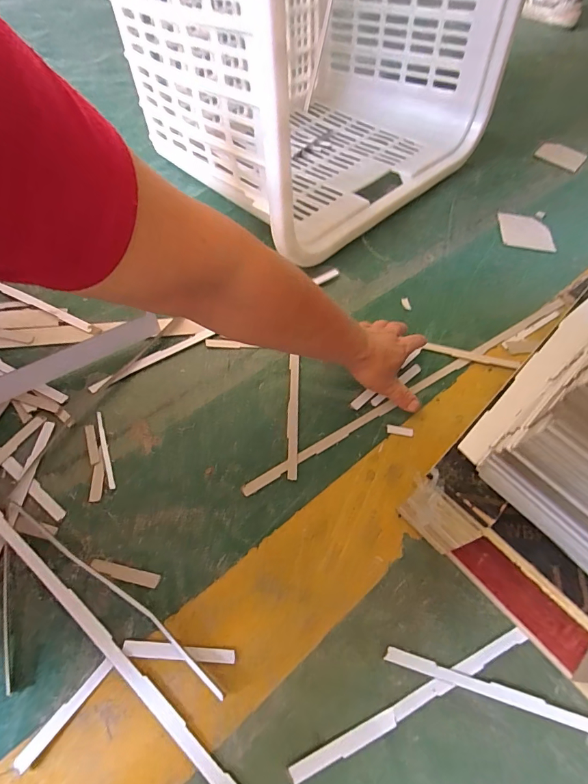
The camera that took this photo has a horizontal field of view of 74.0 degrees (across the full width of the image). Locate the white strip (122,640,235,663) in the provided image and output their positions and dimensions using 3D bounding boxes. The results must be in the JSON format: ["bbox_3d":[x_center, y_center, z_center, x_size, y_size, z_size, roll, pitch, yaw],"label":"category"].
[{"bbox_3d":[-0.102,0.230,0.345,0.097,0.004,0.012,5,59,-2],"label":"white strip"}]

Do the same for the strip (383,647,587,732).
[{"bbox_3d":[0.175,0.265,0.348,0.188,0.004,0.013,17,59,5],"label":"strip"}]

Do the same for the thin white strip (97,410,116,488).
[{"bbox_3d":[-0.211,0.064,0.435,0.007,0.004,0.096,-18,62,-15],"label":"thin white strip"}]

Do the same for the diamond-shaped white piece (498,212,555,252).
[{"bbox_3d":[0.426,-0.295,0.715,0.093,0.006,0.092,6,59,-1],"label":"diamond-shaped white piece"}]

